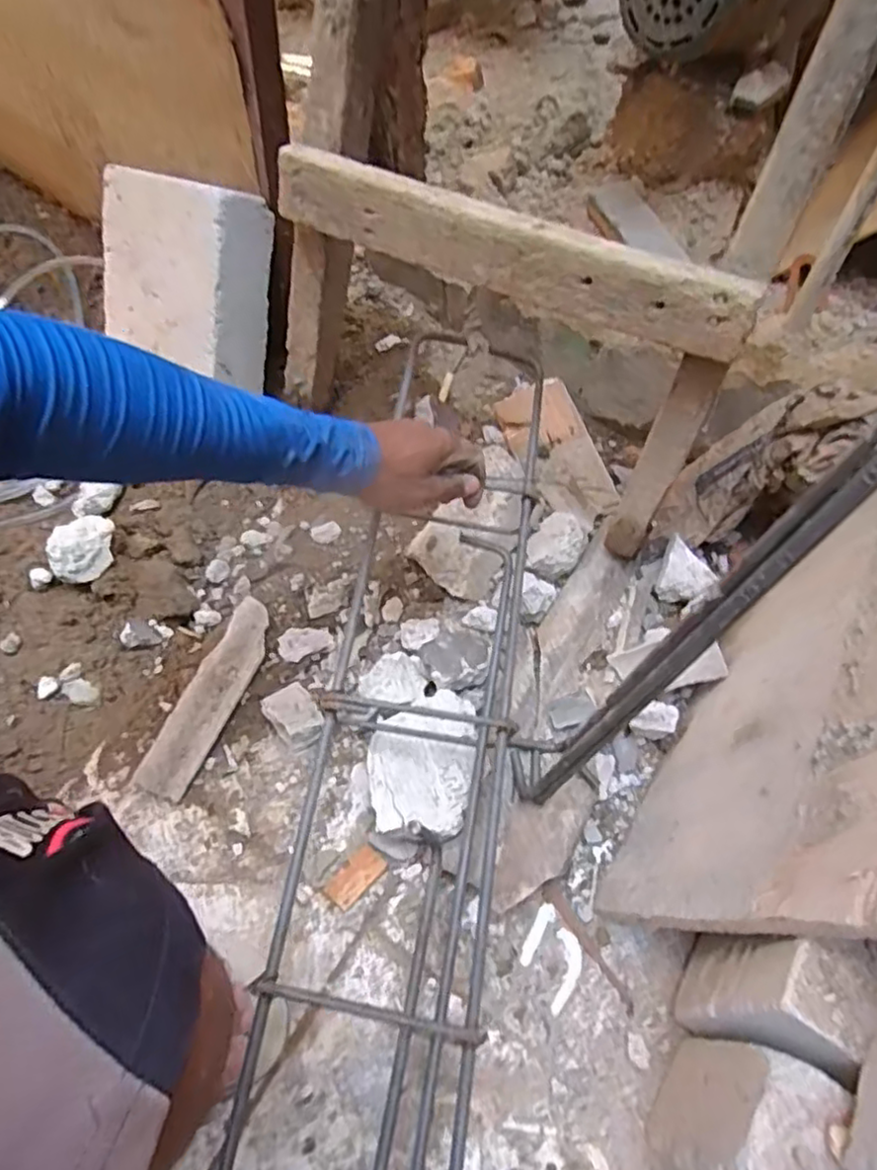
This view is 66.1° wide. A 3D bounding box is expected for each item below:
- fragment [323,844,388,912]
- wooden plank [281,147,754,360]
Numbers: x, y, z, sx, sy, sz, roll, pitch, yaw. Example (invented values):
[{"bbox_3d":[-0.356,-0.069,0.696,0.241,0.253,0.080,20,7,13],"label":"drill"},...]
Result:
[{"bbox_3d":[-0.071,0.250,0.577,0.029,0.004,0.053,39,66,22],"label":"fragment"},{"bbox_3d":[0.050,-0.276,0.563,0.412,0.064,0.019,23,40,11],"label":"wooden plank"}]

